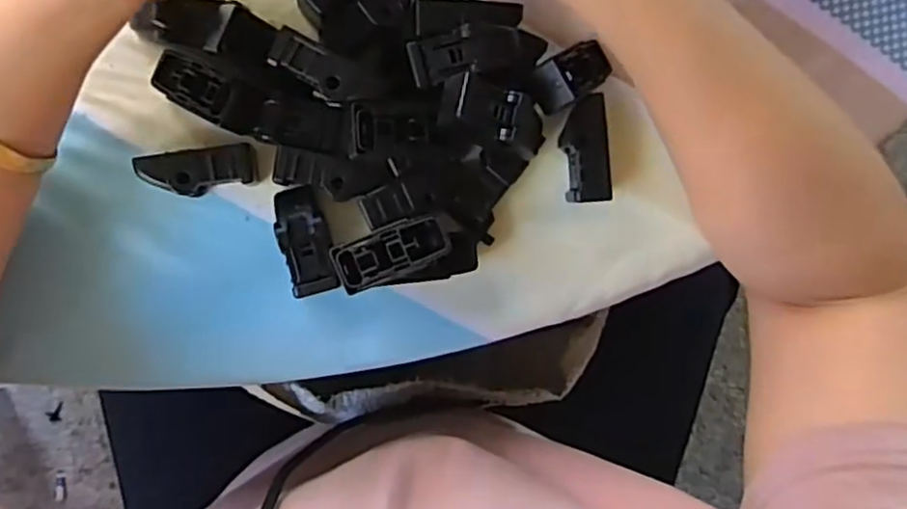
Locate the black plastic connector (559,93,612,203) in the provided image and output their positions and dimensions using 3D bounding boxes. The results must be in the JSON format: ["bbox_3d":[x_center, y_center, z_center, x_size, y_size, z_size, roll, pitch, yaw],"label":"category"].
[{"bbox_3d":[0.060,-0.048,0.325,0.017,0.023,0.047,-6,90,-7],"label":"black plastic connector"}]

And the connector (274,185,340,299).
[{"bbox_3d":[-0.067,-0.006,0.316,0.021,0.018,0.048,-15,91,-7],"label":"connector"}]

